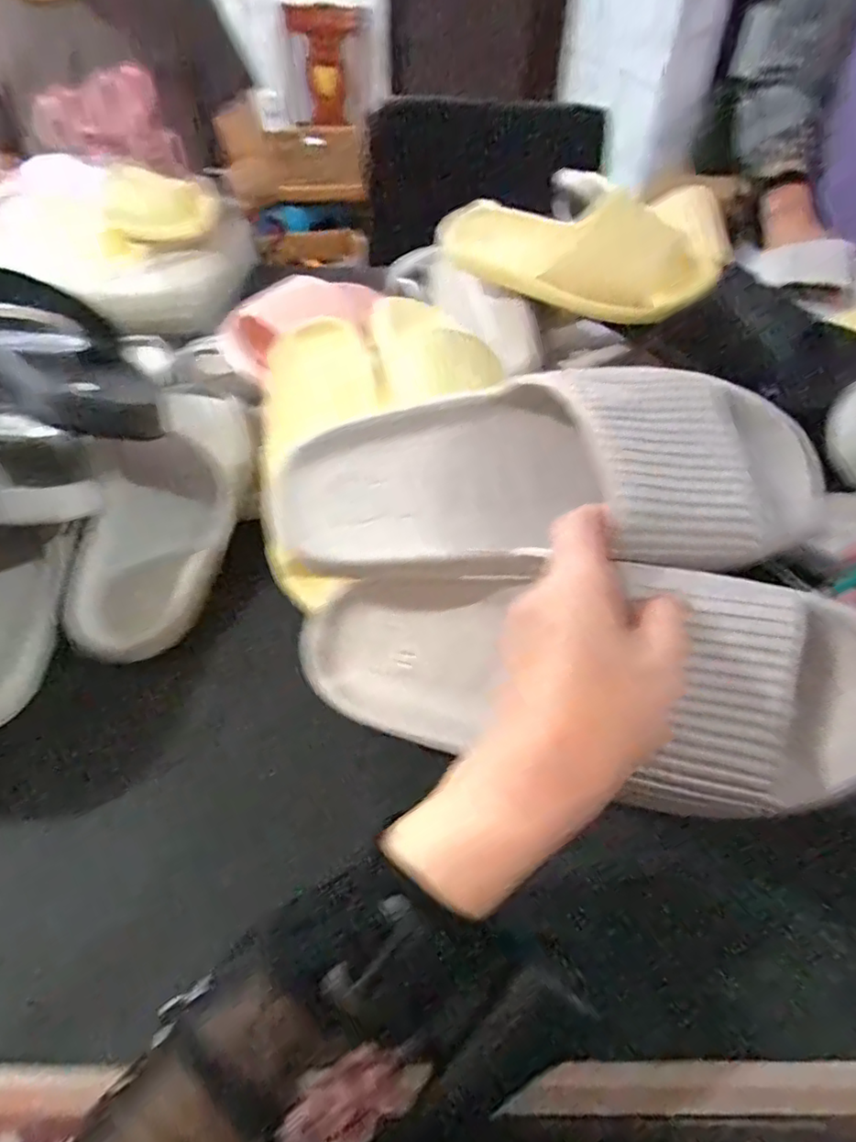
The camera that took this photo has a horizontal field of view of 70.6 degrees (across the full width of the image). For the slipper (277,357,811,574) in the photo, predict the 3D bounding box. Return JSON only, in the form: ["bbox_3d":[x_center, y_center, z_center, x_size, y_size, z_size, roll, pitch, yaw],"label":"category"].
[{"bbox_3d":[0.059,-0.050,0.310,0.279,0.079,0.099,-3,44,10],"label":"slipper"}]

